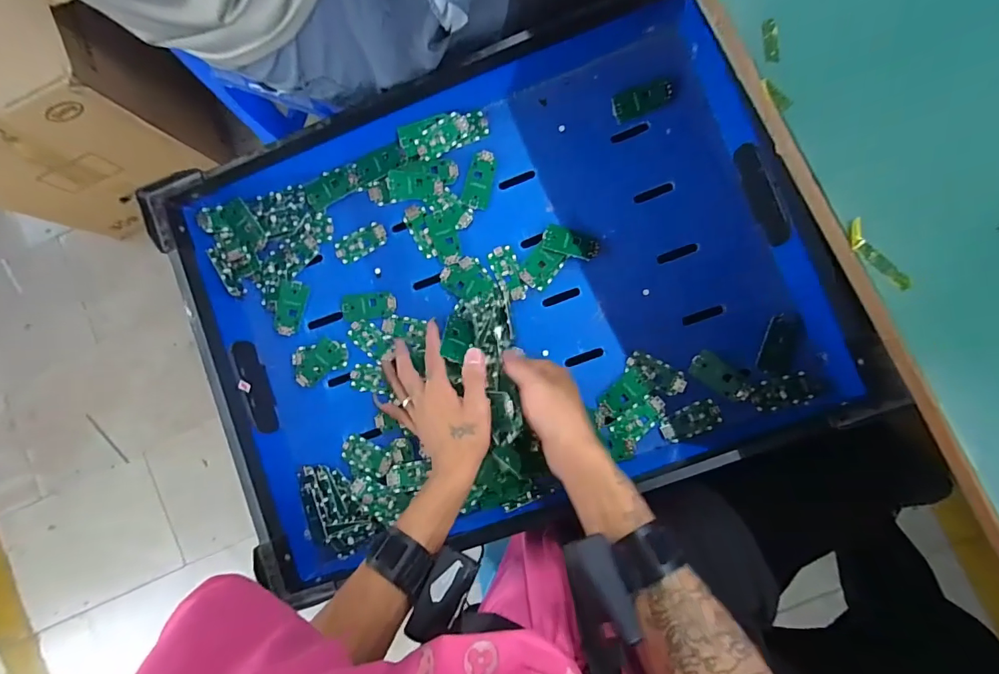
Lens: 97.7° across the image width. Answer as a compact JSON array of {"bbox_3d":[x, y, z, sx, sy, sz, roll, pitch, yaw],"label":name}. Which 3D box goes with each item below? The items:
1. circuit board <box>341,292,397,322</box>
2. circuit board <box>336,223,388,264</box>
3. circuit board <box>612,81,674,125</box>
[{"bbox_3d":[-0.154,-0.036,0.511,0.063,0.007,0.032,-5,86,7],"label":"circuit board"},{"bbox_3d":[-0.163,-0.111,0.516,0.061,0.004,0.029,-23,92,3],"label":"circuit board"},{"bbox_3d":[0.158,-0.262,0.482,0.064,0.004,0.030,-18,102,13],"label":"circuit board"}]

